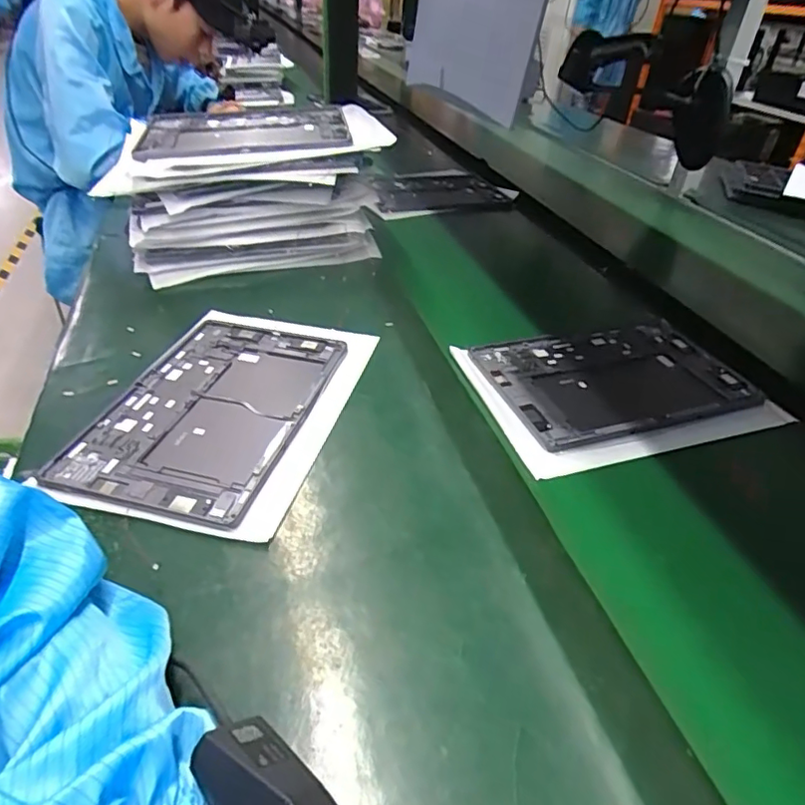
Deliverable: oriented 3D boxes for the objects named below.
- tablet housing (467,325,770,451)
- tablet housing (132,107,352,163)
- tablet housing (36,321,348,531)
[{"bbox_3d":[0.218,-0.026,0.571,0.251,0.011,0.170,-10,38,-17],"label":"tablet housing"},{"bbox_3d":[-0.200,-0.345,0.714,0.253,0.013,0.186,-6,42,-7],"label":"tablet housing"},{"bbox_3d":[-0.169,0.000,0.502,0.171,0.010,0.252,10,37,10],"label":"tablet housing"}]

